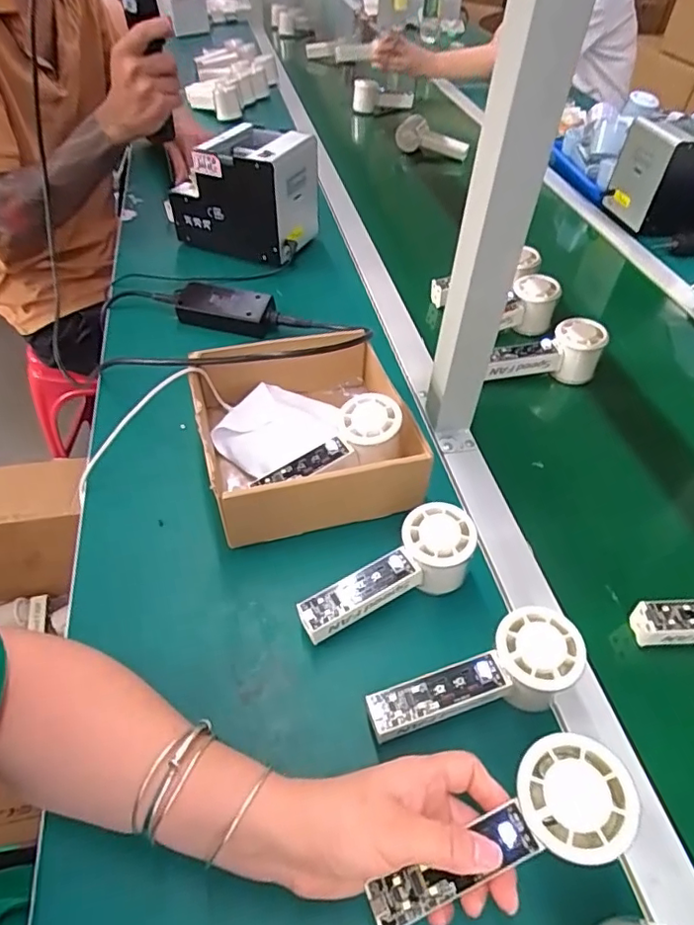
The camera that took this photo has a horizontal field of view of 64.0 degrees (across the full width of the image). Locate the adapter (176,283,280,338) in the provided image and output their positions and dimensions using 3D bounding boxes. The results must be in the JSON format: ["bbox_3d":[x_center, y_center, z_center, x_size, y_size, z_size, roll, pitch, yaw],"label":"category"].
[{"bbox_3d":[-0.150,-0.195,0.699,0.131,0.036,0.041,13,48,8],"label":"adapter"}]

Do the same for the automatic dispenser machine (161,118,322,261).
[{"bbox_3d":[-0.149,-0.395,0.808,0.186,0.139,0.122,22,50,16],"label":"automatic dispenser machine"}]

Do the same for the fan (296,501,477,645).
[{"bbox_3d":[0.035,0.094,0.446,0.153,0.060,0.057,-29,54,-7],"label":"fan"}]

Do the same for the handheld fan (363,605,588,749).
[{"bbox_3d":[0.090,0.154,0.388,0.149,0.045,0.053,-21,50,-2],"label":"handheld fan"}]

